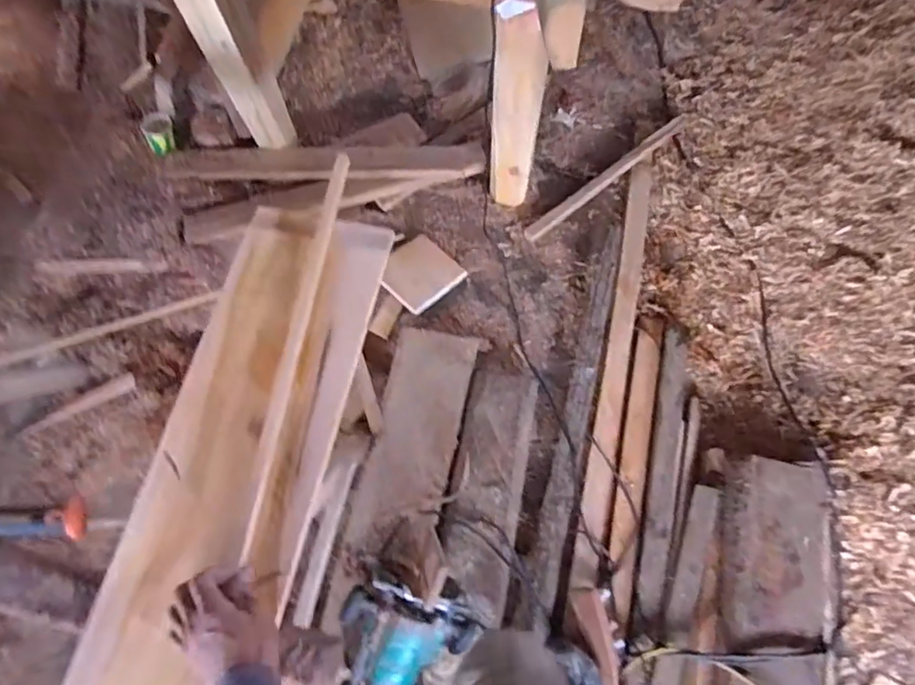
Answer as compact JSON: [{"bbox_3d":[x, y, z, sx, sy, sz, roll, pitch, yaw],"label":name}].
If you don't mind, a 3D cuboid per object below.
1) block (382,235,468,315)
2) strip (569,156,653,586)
[{"bbox_3d":[-0.103,-0.188,1.551,0.178,0.015,0.184,45,80,5],"label":"block"},{"bbox_3d":[0.426,0.029,1.482,0.078,0.035,1.164,12,69,6],"label":"strip"}]

